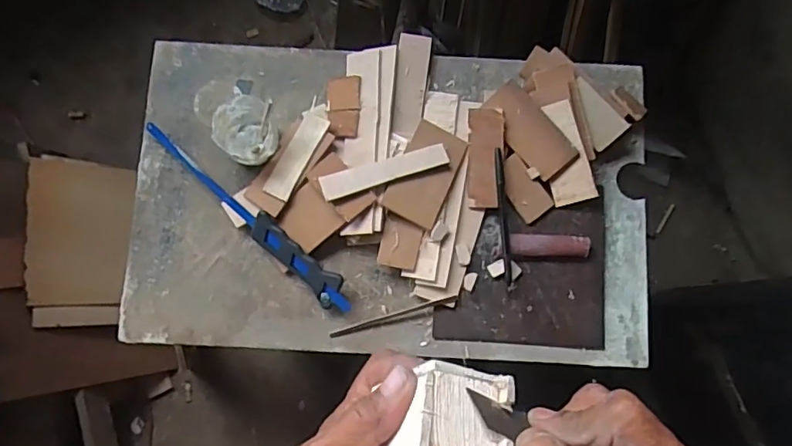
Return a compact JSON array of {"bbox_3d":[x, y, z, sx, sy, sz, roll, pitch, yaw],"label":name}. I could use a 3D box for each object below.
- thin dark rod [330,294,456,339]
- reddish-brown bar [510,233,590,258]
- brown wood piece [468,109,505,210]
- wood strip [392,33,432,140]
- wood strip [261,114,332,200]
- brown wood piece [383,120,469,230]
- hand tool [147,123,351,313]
[{"bbox_3d":[-0.002,0.100,0.604,0.141,0.010,0.007,-16,82,-3],"label":"thin dark rod"},{"bbox_3d":[0.168,0.025,0.611,0.087,0.014,0.025,3,81,-1],"label":"reddish-brown bar"},{"bbox_3d":[0.099,-0.072,0.617,0.037,0.007,0.109,2,89,6],"label":"brown wood piece"},{"bbox_3d":[0.017,-0.156,0.633,0.035,0.011,0.123,7,81,0],"label":"wood strip"},{"bbox_3d":[-0.110,-0.075,0.621,0.031,0.009,0.103,26,81,4],"label":"wood strip"},{"bbox_3d":[0.032,-0.053,0.608,0.060,0.005,0.107,26,80,-3],"label":"brown wood piece"},{"bbox_3d":[-0.160,-0.011,0.613,0.296,0.025,0.032,44,83,5],"label":"hand tool"}]

